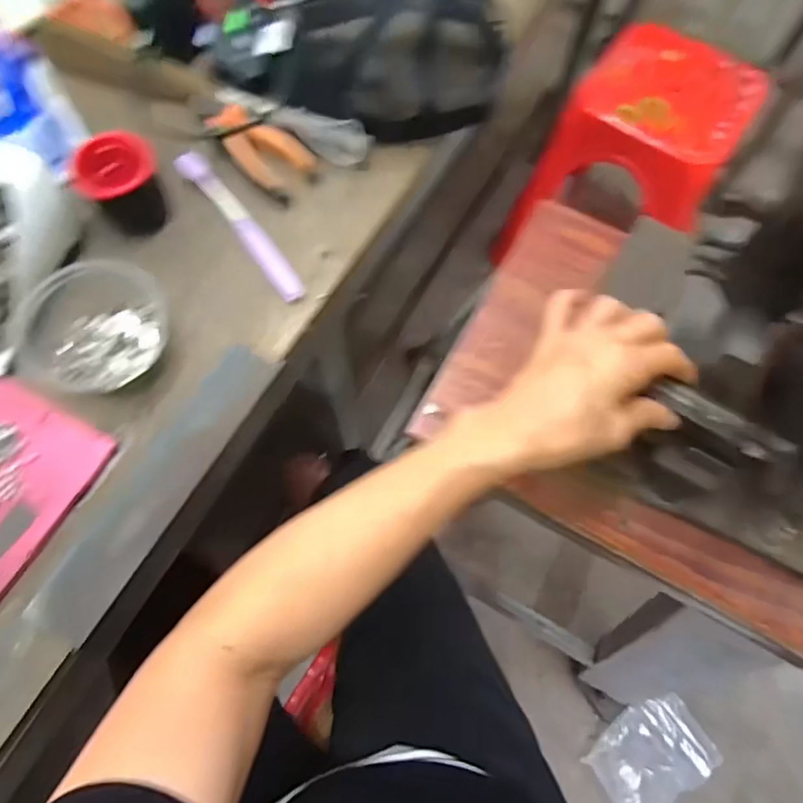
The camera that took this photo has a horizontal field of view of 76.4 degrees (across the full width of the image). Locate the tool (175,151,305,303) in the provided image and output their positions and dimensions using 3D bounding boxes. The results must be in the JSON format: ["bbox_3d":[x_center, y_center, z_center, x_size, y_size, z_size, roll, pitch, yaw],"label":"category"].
[{"bbox_3d":[-0.148,-0.163,0.466,0.026,0.020,0.180,-38,75,-13],"label":"tool"}]

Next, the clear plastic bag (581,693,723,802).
[{"bbox_3d":[0.462,0.653,0.932,0.214,0.016,0.165,-36,75,-13],"label":"clear plastic bag"}]

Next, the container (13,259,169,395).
[{"bbox_3d":[-0.244,-0.063,0.411,0.104,0.039,0.114,0,70,-1],"label":"container"}]

